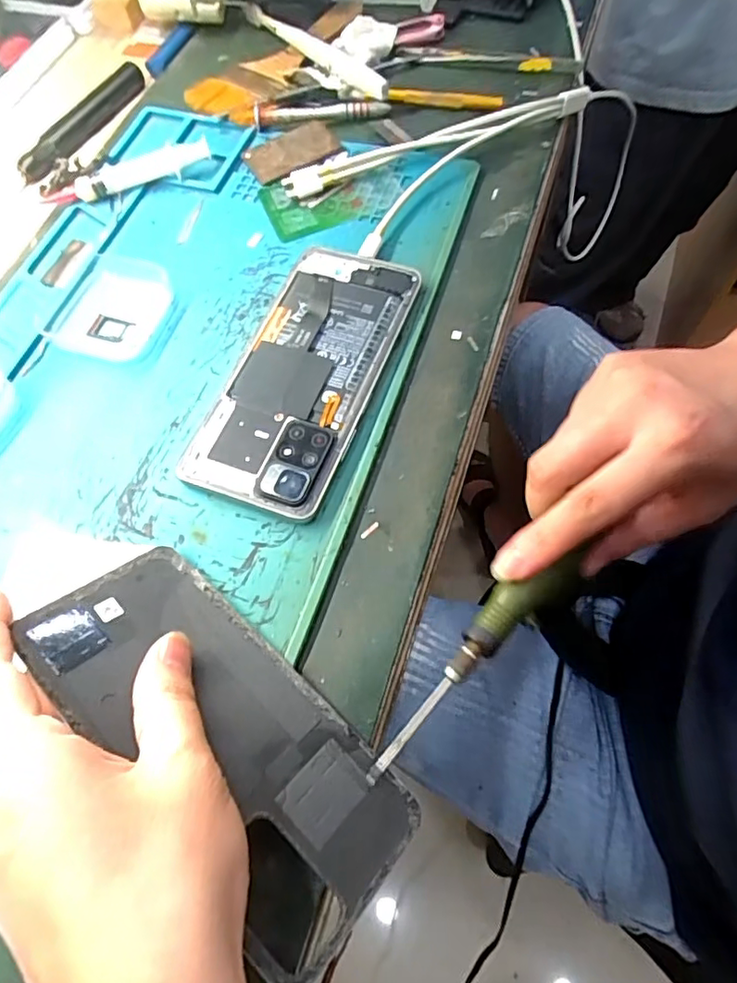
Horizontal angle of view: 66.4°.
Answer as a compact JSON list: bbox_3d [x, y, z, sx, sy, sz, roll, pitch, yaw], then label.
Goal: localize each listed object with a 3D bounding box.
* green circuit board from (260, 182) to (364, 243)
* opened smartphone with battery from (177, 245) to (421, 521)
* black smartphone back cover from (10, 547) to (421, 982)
[{"bbox_3d":[-0.037,-0.185,0.358,0.056,0.005,0.052,-22,65,-7],"label":"green circuit board"},{"bbox_3d":[-0.032,-0.064,0.296,0.074,0.011,0.159,18,67,12],"label":"opened smartphone with battery"},{"bbox_3d":[-0.056,0.089,0.214,0.159,0.007,0.072,42,49,15],"label":"black smartphone back cover"}]

